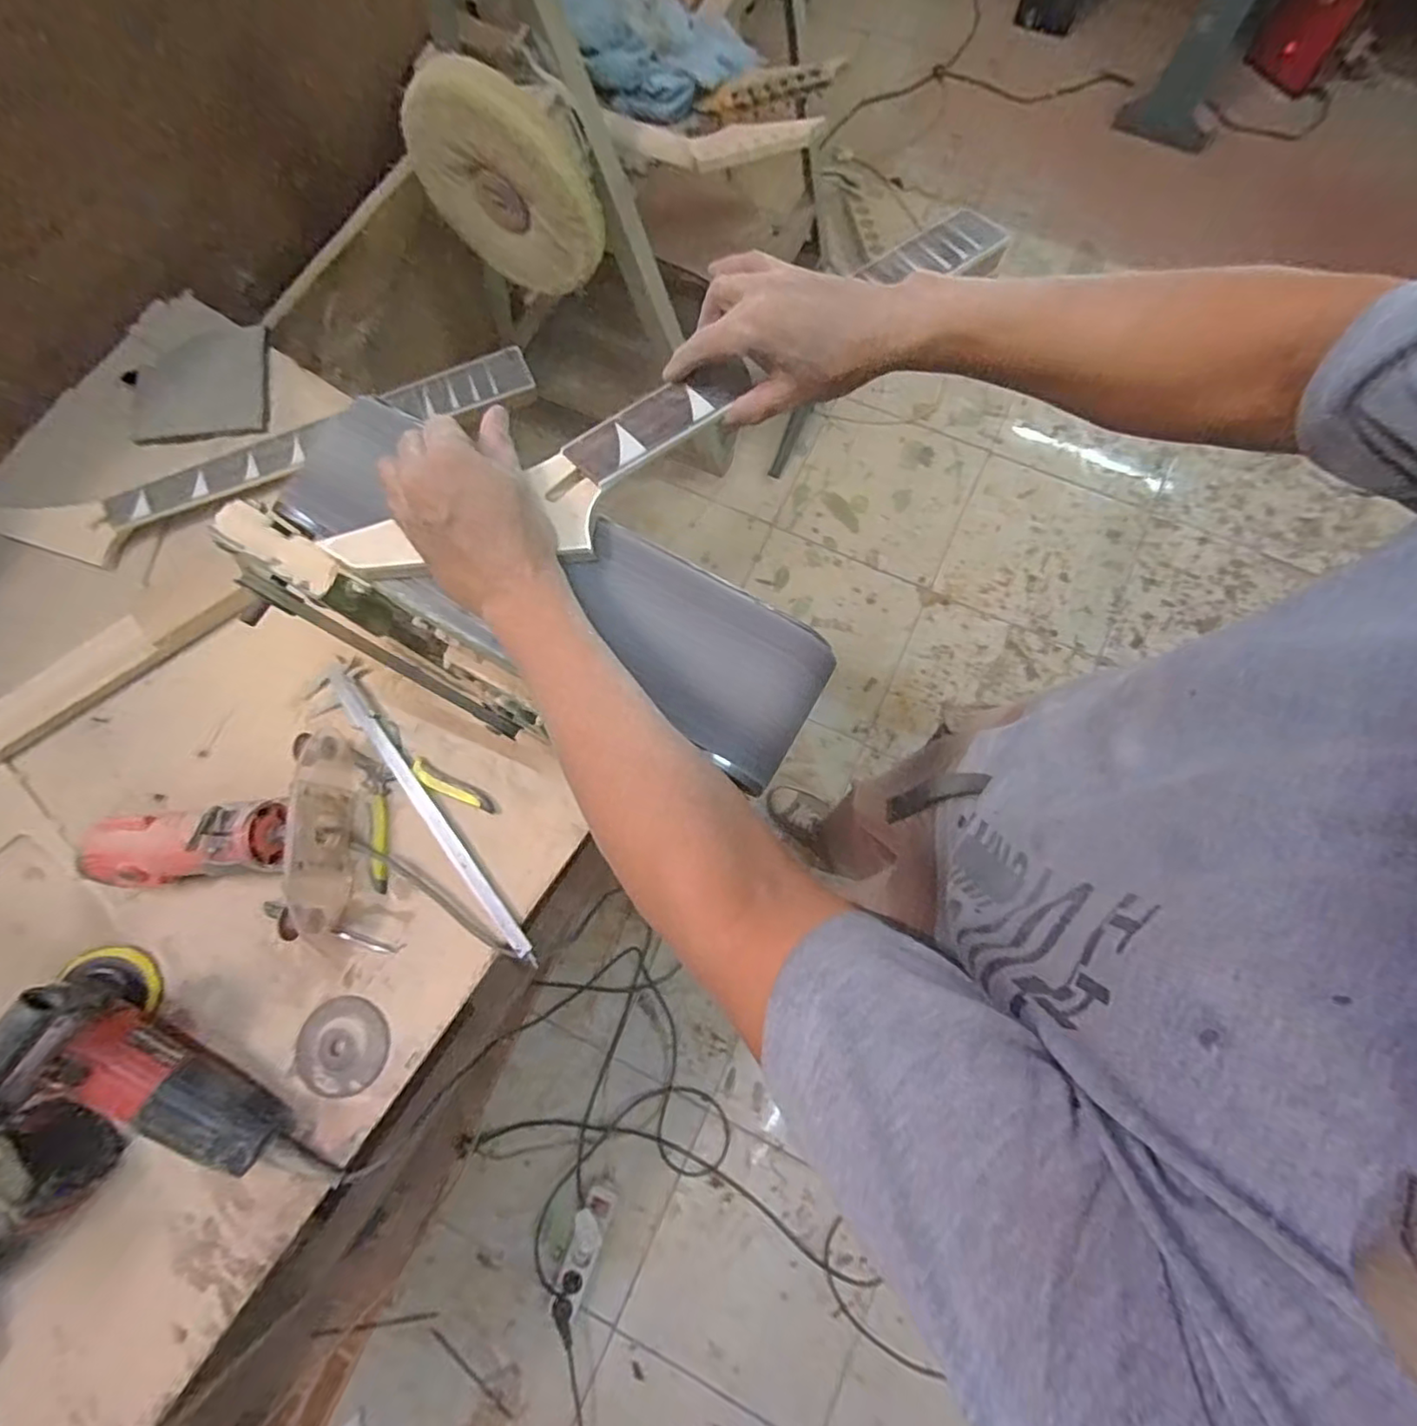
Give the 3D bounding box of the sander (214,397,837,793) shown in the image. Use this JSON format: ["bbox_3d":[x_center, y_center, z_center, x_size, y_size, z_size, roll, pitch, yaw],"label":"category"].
[{"bbox_3d":[-0.128,-0.073,0.492,0.430,0.156,0.179,23,79,8],"label":"sander"}]

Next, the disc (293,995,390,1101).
[{"bbox_3d":[-0.358,0.326,0.605,0.090,0.008,0.084,-1,77,2],"label":"disc"}]

